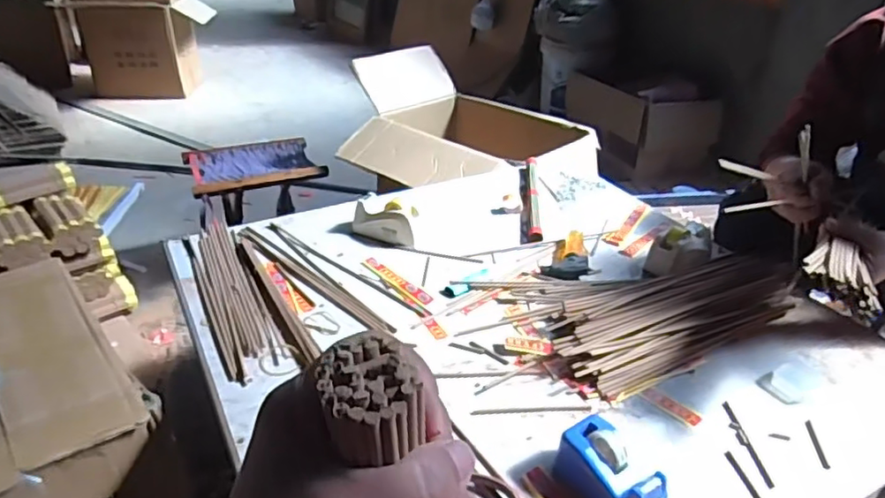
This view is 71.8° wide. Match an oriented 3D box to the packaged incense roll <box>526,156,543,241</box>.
[{"bbox_3d":[0.163,-0.102,1.098,0.019,0.015,0.317,5,32,4],"label":"packaged incense roll"}]

